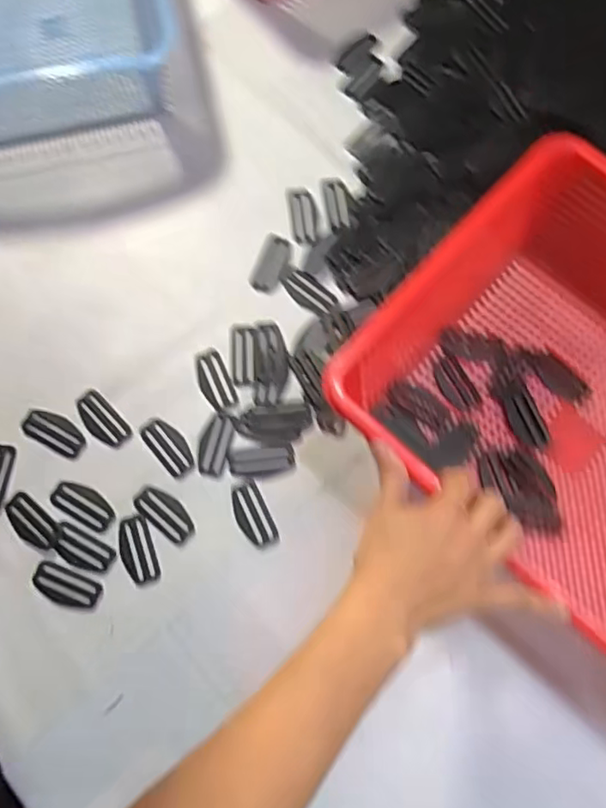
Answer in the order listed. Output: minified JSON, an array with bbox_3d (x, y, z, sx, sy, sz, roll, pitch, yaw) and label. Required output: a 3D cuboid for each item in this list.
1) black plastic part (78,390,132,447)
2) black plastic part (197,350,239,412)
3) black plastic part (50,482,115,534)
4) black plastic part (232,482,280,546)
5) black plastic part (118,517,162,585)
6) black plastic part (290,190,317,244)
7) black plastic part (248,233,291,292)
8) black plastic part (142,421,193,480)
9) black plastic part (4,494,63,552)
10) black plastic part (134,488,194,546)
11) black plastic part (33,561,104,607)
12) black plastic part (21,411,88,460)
[{"bbox_3d":[-0.183,0.015,0.546,0.057,0.007,0.029,43,77,10],"label":"black plastic part"},{"bbox_3d":[-0.082,-0.022,0.557,0.029,0.004,0.059,-22,76,-8],"label":"black plastic part"},{"bbox_3d":[-0.194,0.090,0.527,0.059,0.004,0.028,30,75,7],"label":"black plastic part"},{"bbox_3d":[-0.044,0.100,0.529,0.028,0.006,0.058,-26,76,-9],"label":"black plastic part"},{"bbox_3d":[-0.144,0.127,0.516,0.029,0.006,0.057,-20,76,-7],"label":"black plastic part"},{"bbox_3d":[0.001,-0.191,0.603,0.023,0.004,0.059,-6,74,-3],"label":"black plastic part"},{"bbox_3d":[-0.031,-0.139,0.591,0.030,0.005,0.062,23,75,5],"label":"black plastic part"},{"bbox_3d":[-0.121,0.039,0.541,0.029,0.004,0.057,-40,79,-12],"label":"black plastic part"},{"bbox_3d":[-0.237,0.105,0.524,0.056,0.004,0.028,41,77,9],"label":"black plastic part"},{"bbox_3d":[-0.121,0.097,0.525,0.058,0.004,0.028,38,77,9],"label":"black plastic part"},{"bbox_3d":[-0.202,0.156,0.509,0.058,0.004,0.026,22,75,5],"label":"black plastic part"},{"bbox_3d":[-0.225,0.027,0.540,0.057,0.005,0.030,29,75,6],"label":"black plastic part"}]

